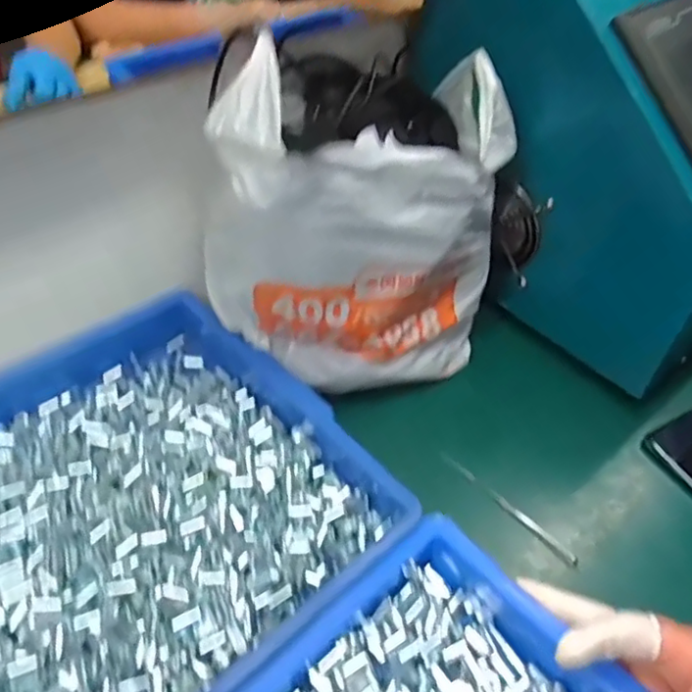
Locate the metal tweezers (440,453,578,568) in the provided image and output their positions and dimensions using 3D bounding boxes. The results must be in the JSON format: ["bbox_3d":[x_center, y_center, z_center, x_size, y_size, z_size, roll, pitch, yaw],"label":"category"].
[{"bbox_3d":[0.120,0.118,0.462,0.009,0.004,0.119,-34,58,-30],"label":"metal tweezers"}]

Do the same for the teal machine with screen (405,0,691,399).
[{"bbox_3d":[0.261,-0.198,0.544,0.290,0.253,0.292,-26,54,-26],"label":"teal machine with screen"}]

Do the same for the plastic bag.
[{"bbox_3d":[0.017,-0.106,0.493,0.204,0.209,0.212,13,47,7],"label":"plastic bag"}]

